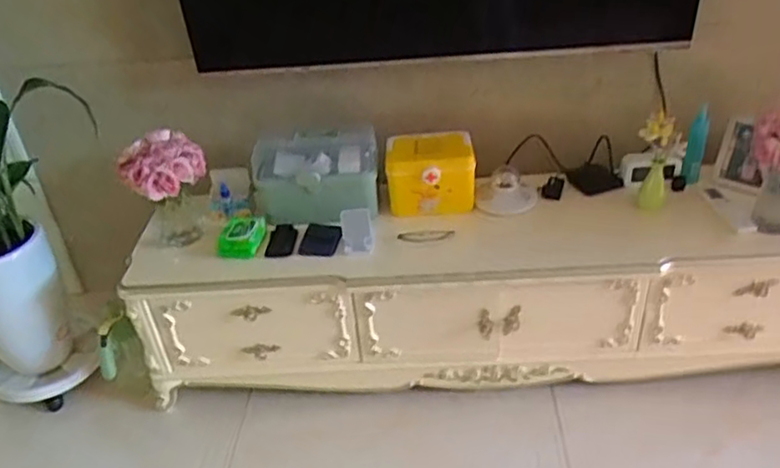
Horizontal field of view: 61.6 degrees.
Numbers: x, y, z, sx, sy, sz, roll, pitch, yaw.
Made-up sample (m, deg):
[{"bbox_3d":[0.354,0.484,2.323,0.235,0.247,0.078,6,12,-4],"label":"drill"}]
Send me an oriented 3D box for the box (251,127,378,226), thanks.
[{"bbox_3d":[-0.179,-0.129,1.581,0.297,0.210,0.093,-5,33,1],"label":"box"}]

